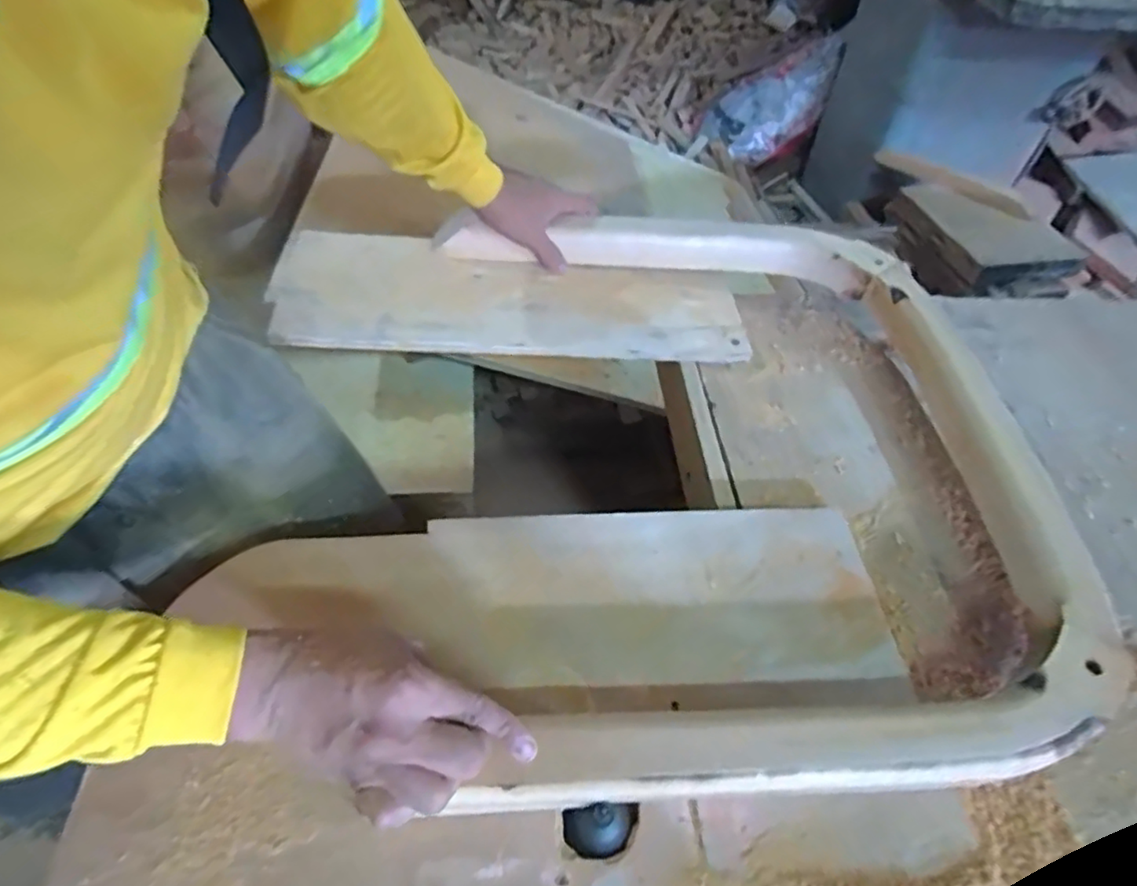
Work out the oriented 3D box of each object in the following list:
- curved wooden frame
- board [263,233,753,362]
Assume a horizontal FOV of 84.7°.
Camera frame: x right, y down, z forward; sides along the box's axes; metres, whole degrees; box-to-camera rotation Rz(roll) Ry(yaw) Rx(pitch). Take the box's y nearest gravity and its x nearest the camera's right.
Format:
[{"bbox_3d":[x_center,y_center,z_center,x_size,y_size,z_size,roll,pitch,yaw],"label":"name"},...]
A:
[{"bbox_3d":[0.142,-0.020,0.551,0.500,0.086,0.584,-2,48,-5],"label":"curved wooden frame"},{"bbox_3d":[-0.055,-0.159,0.678,0.488,0.023,0.163,2,51,-9],"label":"board"}]

